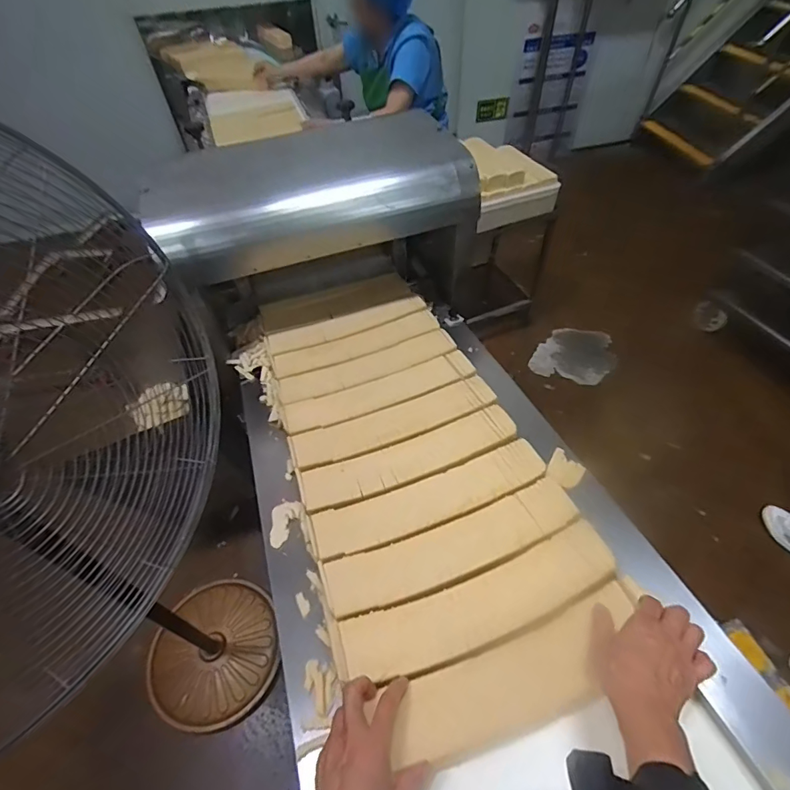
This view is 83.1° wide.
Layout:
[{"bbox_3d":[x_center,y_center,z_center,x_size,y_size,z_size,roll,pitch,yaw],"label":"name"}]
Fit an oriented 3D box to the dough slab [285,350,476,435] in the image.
[{"bbox_3d":[-0.025,-0.004,0.852,0.361,0.028,0.089,-17,52,-10],"label":"dough slab"}]

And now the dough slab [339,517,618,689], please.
[{"bbox_3d":[0.115,0.261,0.566,0.359,0.019,0.082,-19,53,-11],"label":"dough slab"}]

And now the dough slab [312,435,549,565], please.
[{"bbox_3d":[0.058,0.156,0.674,0.361,0.019,0.088,-18,53,-11],"label":"dough slab"}]

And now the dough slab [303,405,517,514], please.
[{"bbox_3d":[0.031,0.102,0.736,0.361,0.016,0.083,-18,53,-11],"label":"dough slab"}]

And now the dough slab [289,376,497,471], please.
[{"bbox_3d":[0.003,0.050,0.793,0.362,0.016,0.083,-17,53,-10],"label":"dough slab"}]

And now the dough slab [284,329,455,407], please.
[{"bbox_3d":[-0.051,-0.058,0.907,0.356,0.018,0.086,-17,53,-10],"label":"dough slab"}]

